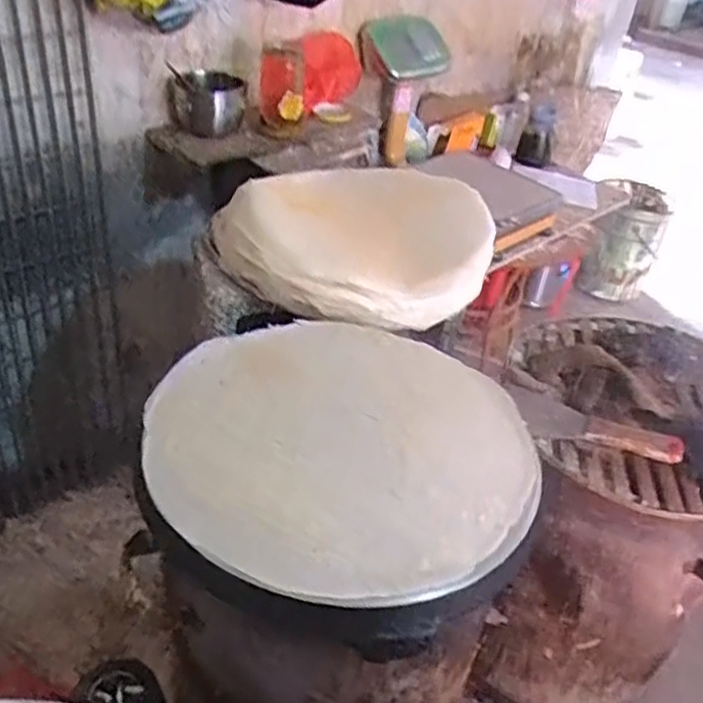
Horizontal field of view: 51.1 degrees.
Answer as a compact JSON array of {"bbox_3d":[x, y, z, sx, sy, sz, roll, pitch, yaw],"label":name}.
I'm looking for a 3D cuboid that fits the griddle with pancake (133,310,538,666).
[{"bbox_3d":[-0.006,0.090,0.729,0.389,0.056,0.390,16,37,12],"label":"griddle with pancake"}]

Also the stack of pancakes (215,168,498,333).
[{"bbox_3d":[0.013,-0.165,1.054,0.383,0.114,0.311,-7,39,-19],"label":"stack of pancakes"}]

